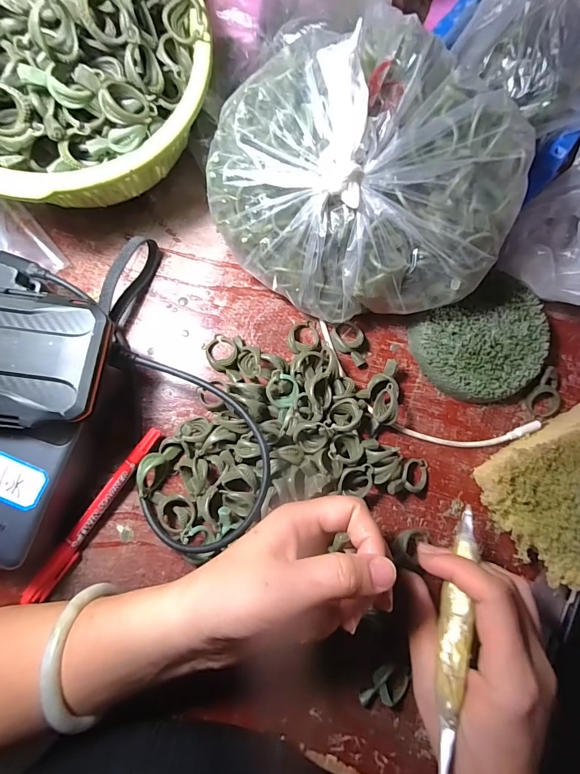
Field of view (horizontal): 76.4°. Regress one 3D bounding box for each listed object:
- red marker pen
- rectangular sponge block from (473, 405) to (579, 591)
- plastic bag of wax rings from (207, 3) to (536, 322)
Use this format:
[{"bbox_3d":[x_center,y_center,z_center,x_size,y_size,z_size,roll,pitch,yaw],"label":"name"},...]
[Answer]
[{"bbox_3d":[-0.133,0.087,0.257,0.013,0.015,0.135,35,82,0],"label":"red marker pen"},{"bbox_3d":[0.214,0.067,0.273,0.140,0.043,0.095,-32,87,-7],"label":"rectangular sponge block"},{"bbox_3d":[0.042,-0.124,0.246,0.183,0.119,0.144,-7,84,-5],"label":"plastic bag of wax rings"}]

